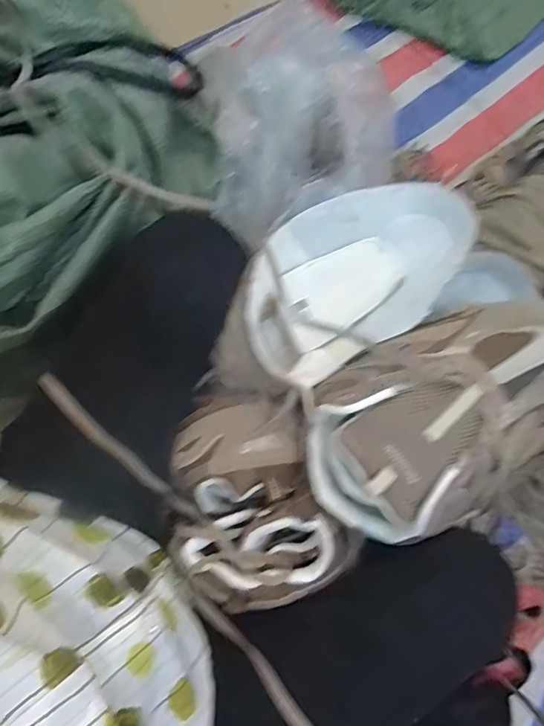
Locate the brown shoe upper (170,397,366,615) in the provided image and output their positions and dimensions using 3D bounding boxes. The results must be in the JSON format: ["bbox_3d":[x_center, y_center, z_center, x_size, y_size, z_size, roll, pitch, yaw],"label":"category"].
[{"bbox_3d":[-0.025,0.123,0.430,0.149,0.046,0.178,-24,78,-9],"label":"brown shoe upper"}]

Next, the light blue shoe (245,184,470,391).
[{"bbox_3d":[0.080,-0.086,0.505,0.244,0.103,0.151,-30,79,-11],"label":"light blue shoe"}]

